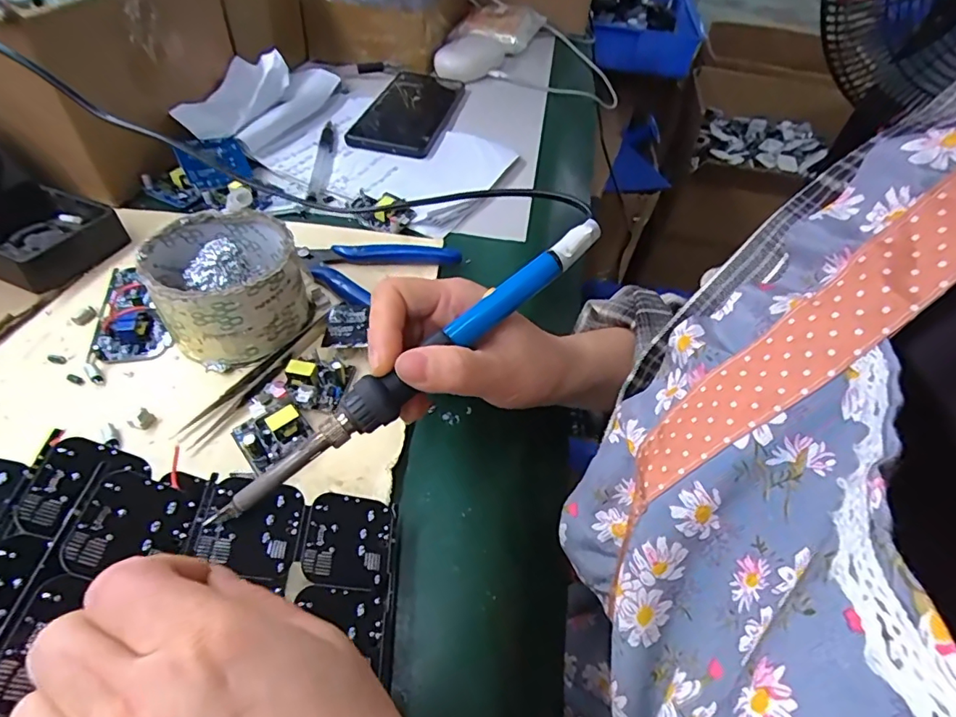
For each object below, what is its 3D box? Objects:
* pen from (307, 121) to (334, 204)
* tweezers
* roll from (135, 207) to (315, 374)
[{"bbox_3d":[-0.137,-0.175,0.454,0.016,0.007,0.124,-1,49,-6],"label":"pen"},{"bbox_3d":[-0.126,0.008,0.300,0.016,0.007,0.104,26,51,17],"label":"tweezers"},{"bbox_3d":[-0.147,-0.045,0.311,0.079,0.054,0.080,3,48,-3],"label":"roll"}]

